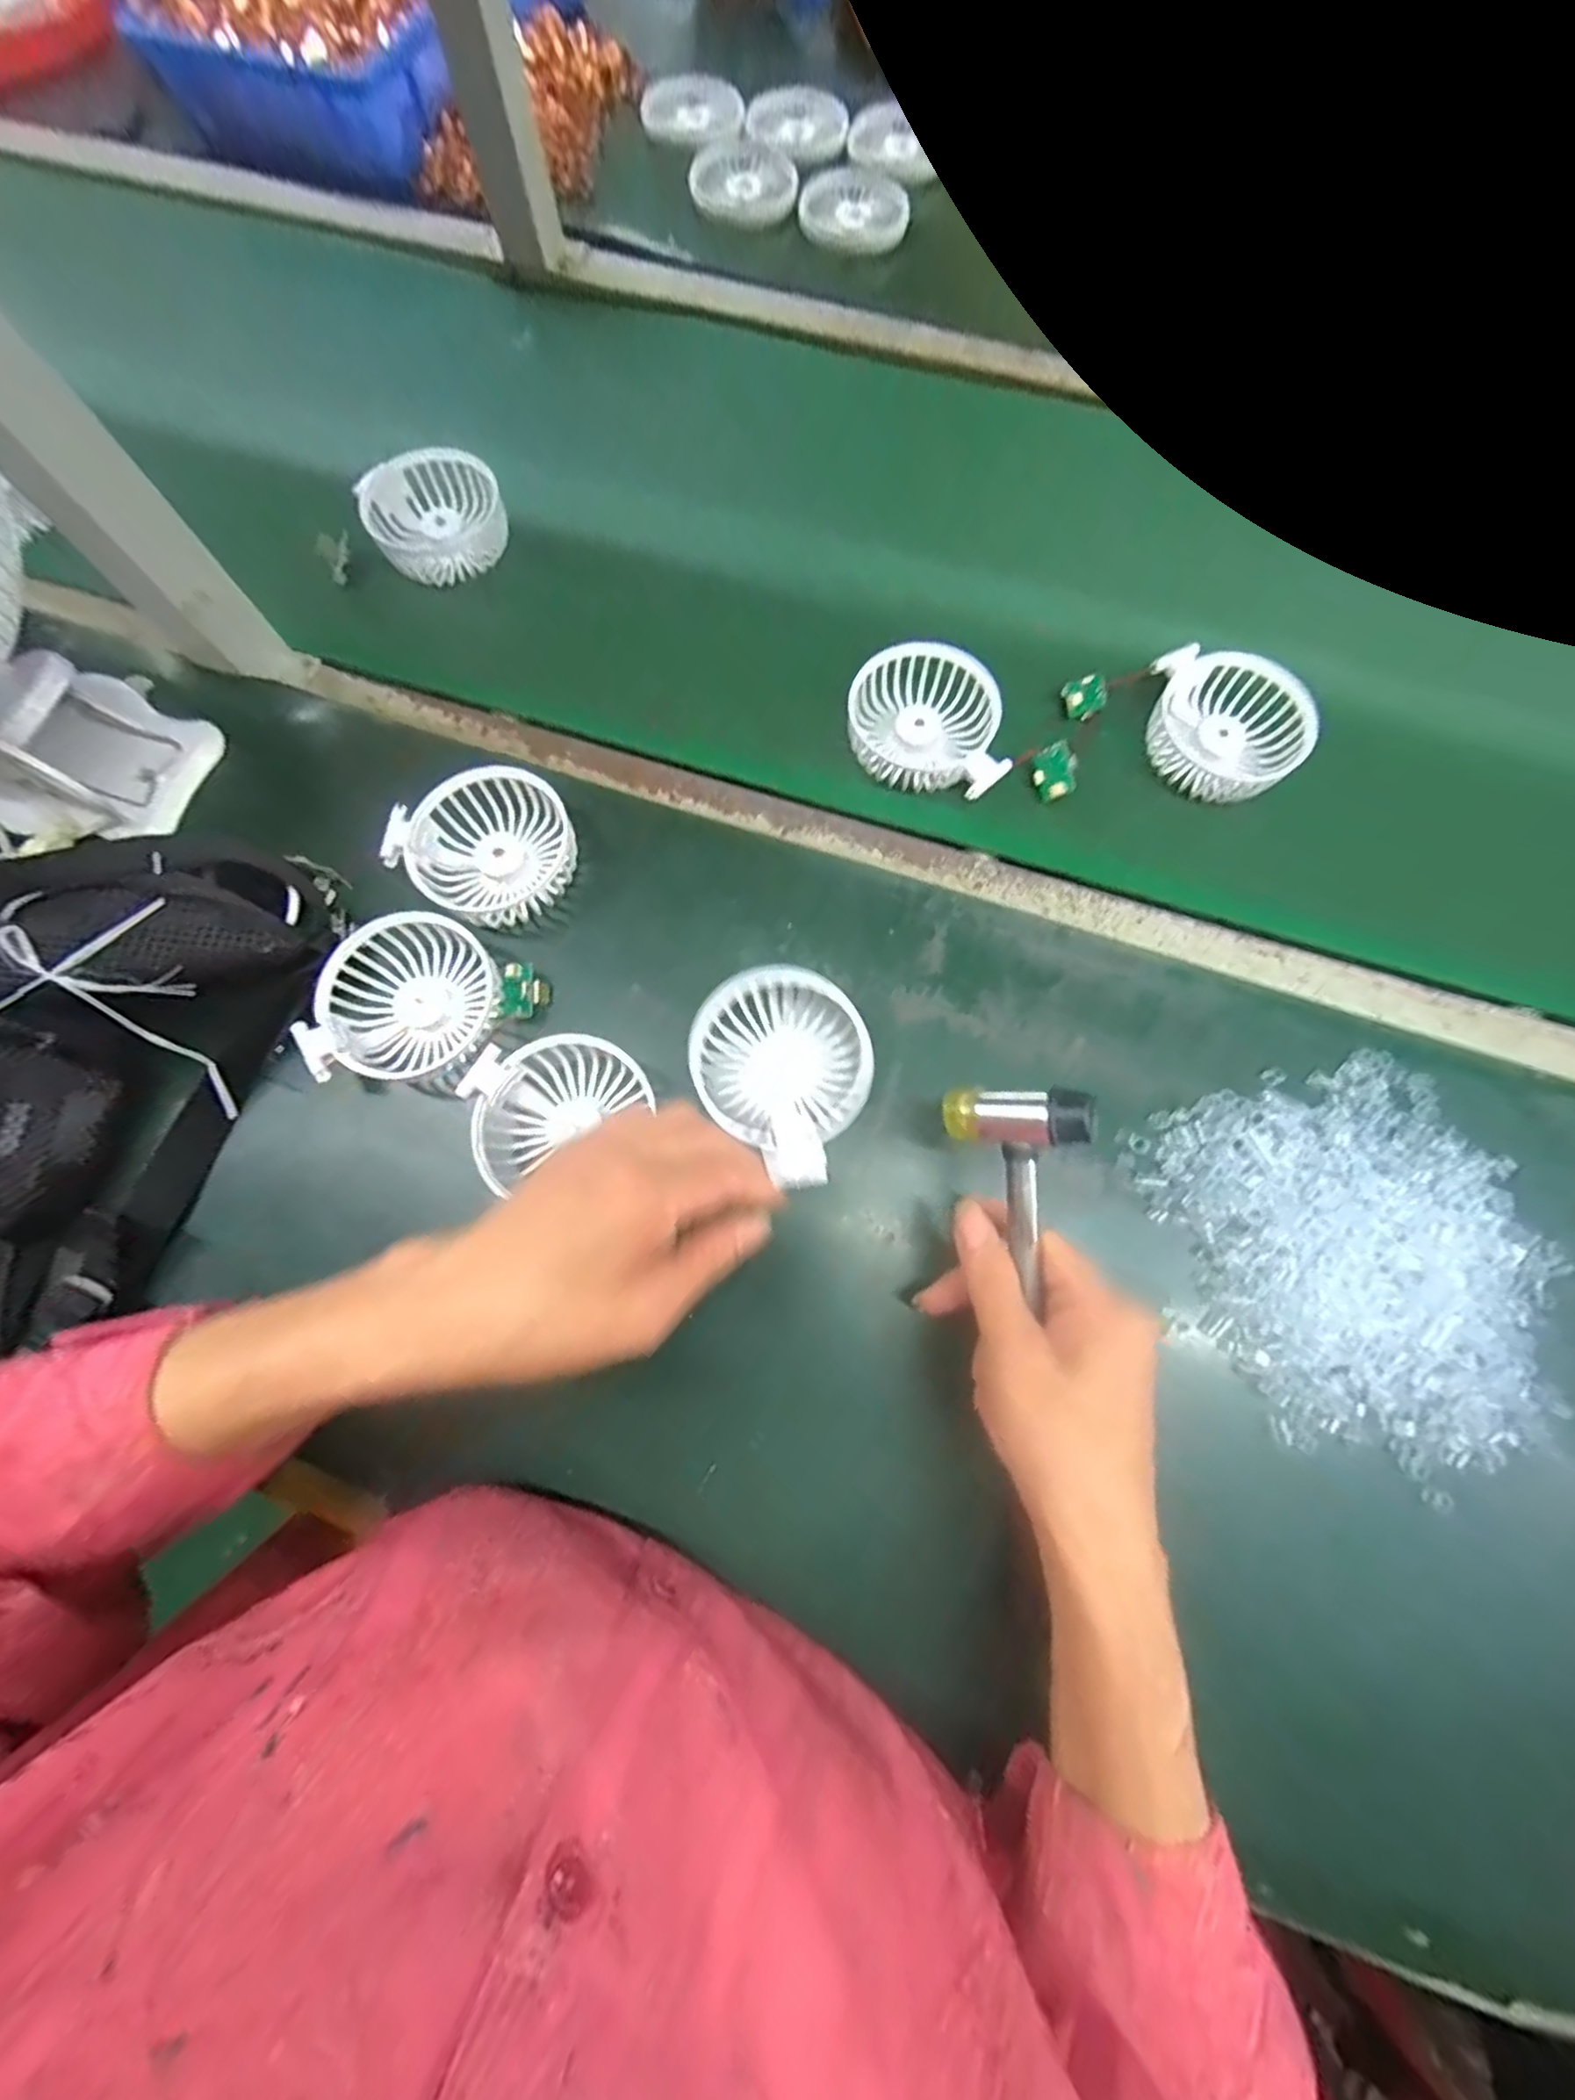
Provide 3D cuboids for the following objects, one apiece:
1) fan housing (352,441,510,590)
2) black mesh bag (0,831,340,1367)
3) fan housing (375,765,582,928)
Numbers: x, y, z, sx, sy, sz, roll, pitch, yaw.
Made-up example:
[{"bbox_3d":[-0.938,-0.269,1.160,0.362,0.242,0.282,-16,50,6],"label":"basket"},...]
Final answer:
[{"bbox_3d":[-0.241,-0.368,0.456,0.086,0.031,0.079,-30,78,-7],"label":"fan housing"},{"bbox_3d":[-0.353,-0.004,0.330,0.146,0.087,0.253,25,77,6],"label":"black mesh bag"},{"bbox_3d":[-0.169,-0.112,0.383,0.092,0.033,0.079,-33,78,-7],"label":"fan housing"}]

